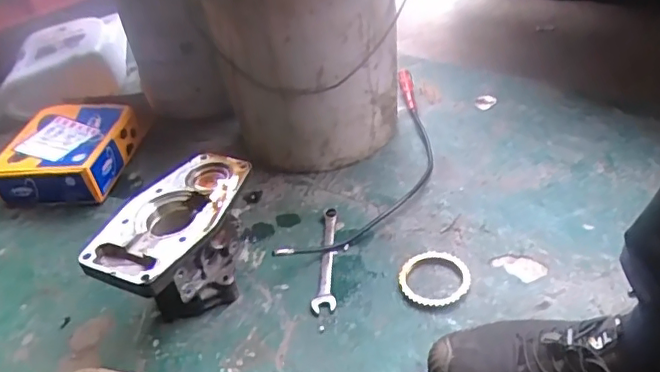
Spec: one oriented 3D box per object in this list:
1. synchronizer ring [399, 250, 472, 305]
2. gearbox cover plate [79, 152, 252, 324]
[{"bbox_3d":[0.118,0.103,0.643,0.078,0.011,0.075,-5,38,4],"label":"synchronizer ring"},{"bbox_3d":[-0.169,0.069,0.658,0.115,0.115,0.198,8,40,19],"label":"gearbox cover plate"}]

